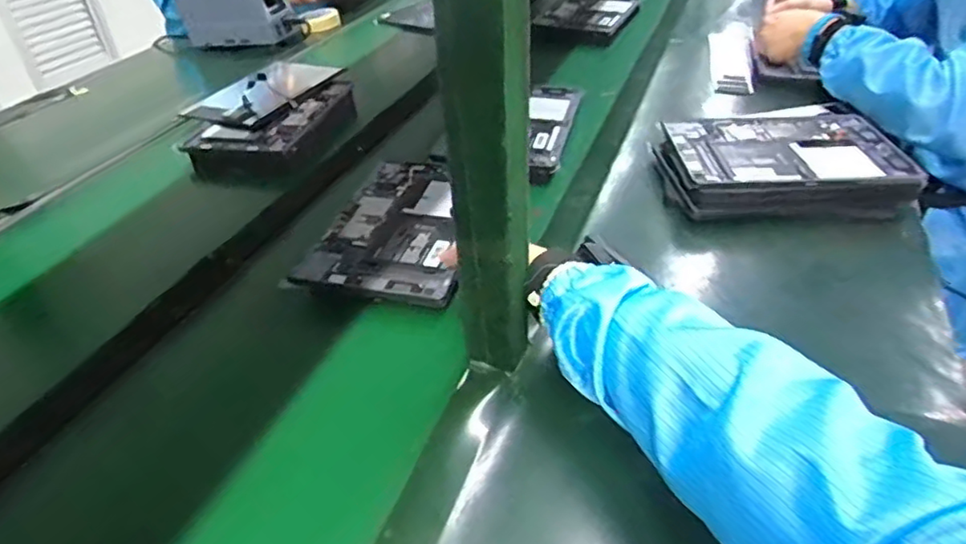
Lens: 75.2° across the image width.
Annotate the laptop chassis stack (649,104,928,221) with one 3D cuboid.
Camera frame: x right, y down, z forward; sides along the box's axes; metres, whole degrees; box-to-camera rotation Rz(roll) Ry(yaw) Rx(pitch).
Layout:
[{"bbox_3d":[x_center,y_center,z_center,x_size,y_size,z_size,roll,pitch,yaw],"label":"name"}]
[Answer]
[{"bbox_3d":[0.358,-0.135,0.750,0.275,0.041,0.212,-7,38,-4],"label":"laptop chassis stack"}]

